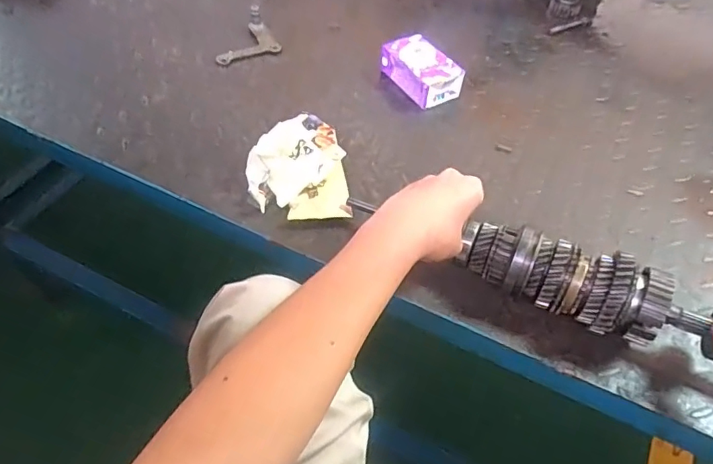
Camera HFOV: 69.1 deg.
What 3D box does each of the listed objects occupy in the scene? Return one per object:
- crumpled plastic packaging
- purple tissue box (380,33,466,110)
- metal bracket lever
[{"bbox_3d":[-0.065,-0.071,0.588,0.107,0.058,0.121,-2,53,-4],"label":"crumpled plastic packaging"},{"bbox_3d":[0.091,-0.224,0.719,0.068,0.045,0.107,-26,58,-21],"label":"purple tissue box"},{"bbox_3d":[-0.168,-0.293,0.768,0.095,0.031,0.090,-16,55,-14],"label":"metal bracket lever"}]

